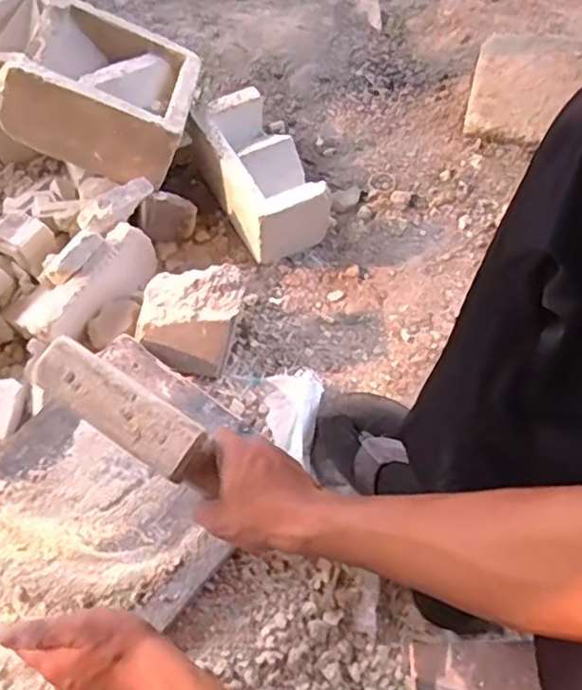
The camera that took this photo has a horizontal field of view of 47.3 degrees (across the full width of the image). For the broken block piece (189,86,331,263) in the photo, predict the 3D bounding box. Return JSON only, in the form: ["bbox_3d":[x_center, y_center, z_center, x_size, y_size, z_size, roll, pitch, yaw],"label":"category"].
[{"bbox_3d":[-0.042,-0.218,0.855,0.099,0.099,0.191,-25,66,-14],"label":"broken block piece"}]

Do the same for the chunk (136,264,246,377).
[{"bbox_3d":[-0.113,-0.024,0.760,0.116,0.095,0.102,4,62,0],"label":"chunk"}]

